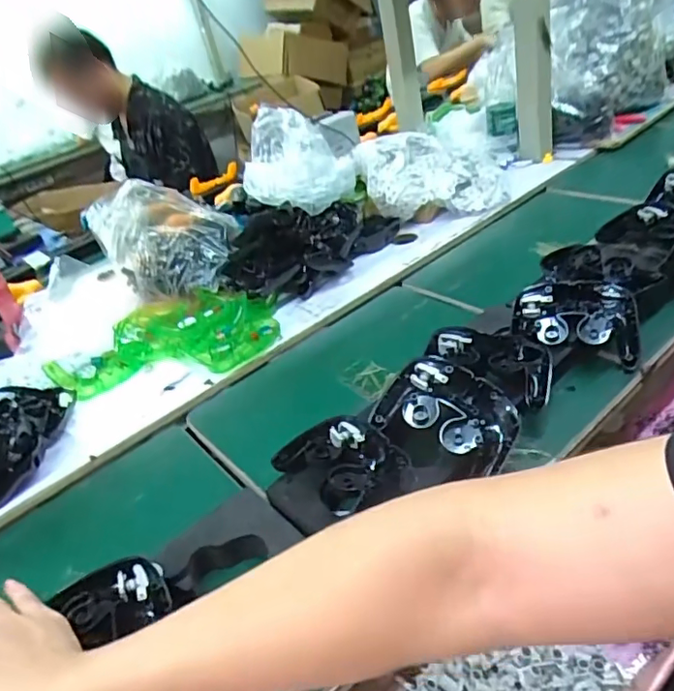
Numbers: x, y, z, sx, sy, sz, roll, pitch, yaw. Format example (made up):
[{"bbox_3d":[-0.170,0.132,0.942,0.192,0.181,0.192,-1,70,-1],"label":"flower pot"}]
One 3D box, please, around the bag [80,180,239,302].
[{"bbox_3d":[-0.290,-0.180,0.941,0.230,0.161,0.147,-12,38,-7],"label":"bag"}]

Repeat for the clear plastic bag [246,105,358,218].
[{"bbox_3d":[-0.079,-0.366,1.067,0.205,0.135,0.269,-10,38,-5],"label":"clear plastic bag"}]

